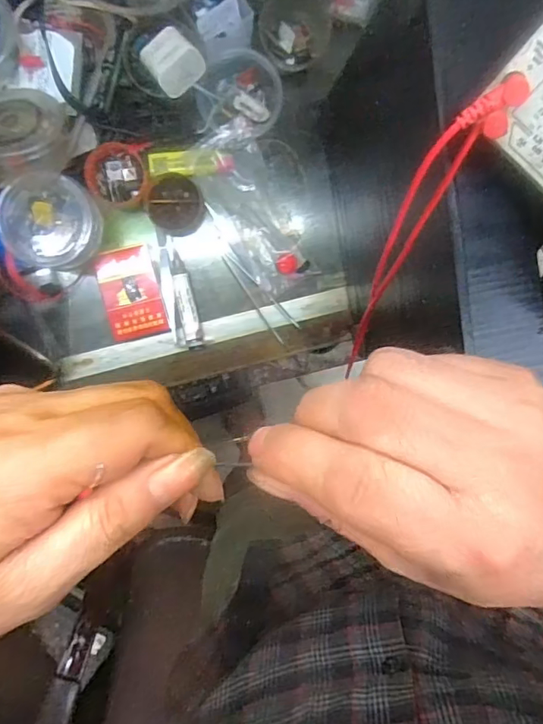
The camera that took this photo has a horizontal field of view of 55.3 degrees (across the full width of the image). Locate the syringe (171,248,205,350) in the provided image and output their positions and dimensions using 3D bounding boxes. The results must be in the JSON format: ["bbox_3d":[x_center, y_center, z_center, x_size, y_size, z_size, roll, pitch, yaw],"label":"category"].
[{"bbox_3d":[-0.085,-0.061,0.515,0.017,0.021,0.096,-12,99,-3],"label":"syringe"}]

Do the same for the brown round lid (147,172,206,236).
[{"bbox_3d":[-0.092,-0.151,0.499,0.051,0.018,0.054,-1,98,-5],"label":"brown round lid"}]

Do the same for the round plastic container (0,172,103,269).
[{"bbox_3d":[-0.190,-0.120,0.446,0.073,0.041,0.073,-1,98,-5],"label":"round plastic container"}]

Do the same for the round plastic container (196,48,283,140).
[{"bbox_3d":[-0.030,-0.244,0.487,0.073,0.046,0.075,6,98,-6],"label":"round plastic container"}]

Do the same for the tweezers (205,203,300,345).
[{"bbox_3d":[-0.026,-0.086,0.521,0.025,0.016,0.150,-38,99,1],"label":"tweezers"}]

